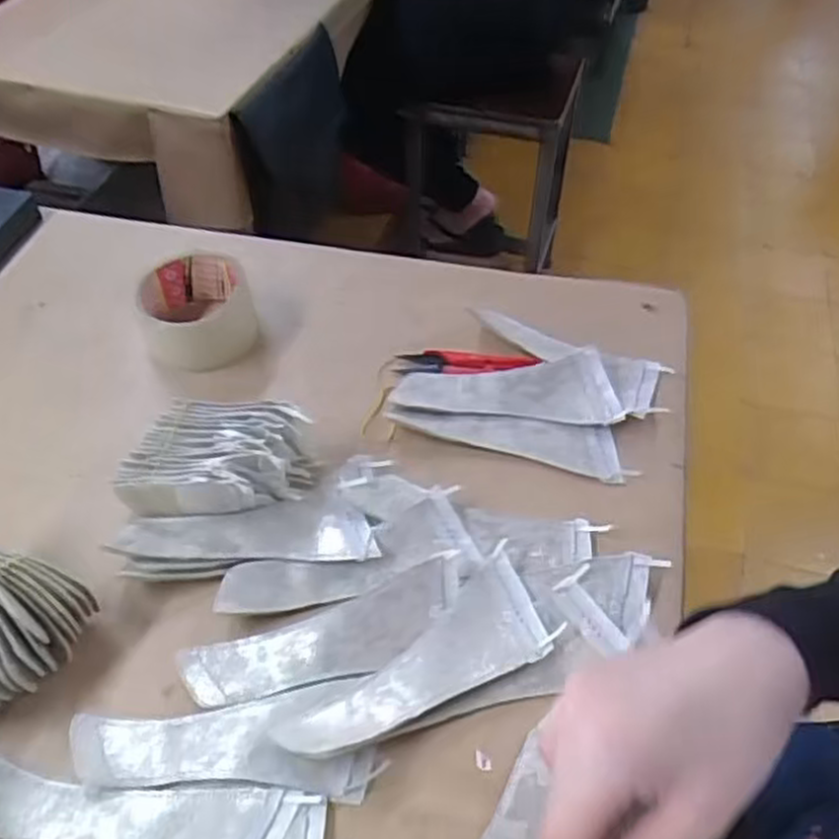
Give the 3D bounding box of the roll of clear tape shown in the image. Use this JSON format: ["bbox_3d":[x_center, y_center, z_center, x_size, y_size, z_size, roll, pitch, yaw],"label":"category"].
[{"bbox_3d":[-0.179,-0.087,0.621,0.089,0.047,0.092,-18,50,-15],"label":"roll of clear tape"}]

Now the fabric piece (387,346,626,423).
[{"bbox_3d":[0.065,-0.028,0.576,0.162,0.022,0.058,5,48,5],"label":"fabric piece"}]

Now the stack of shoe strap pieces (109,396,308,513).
[{"bbox_3d":[-0.134,0.026,0.510,0.118,0.052,0.080,7,49,7],"label":"stack of shoe strap pieces"}]

